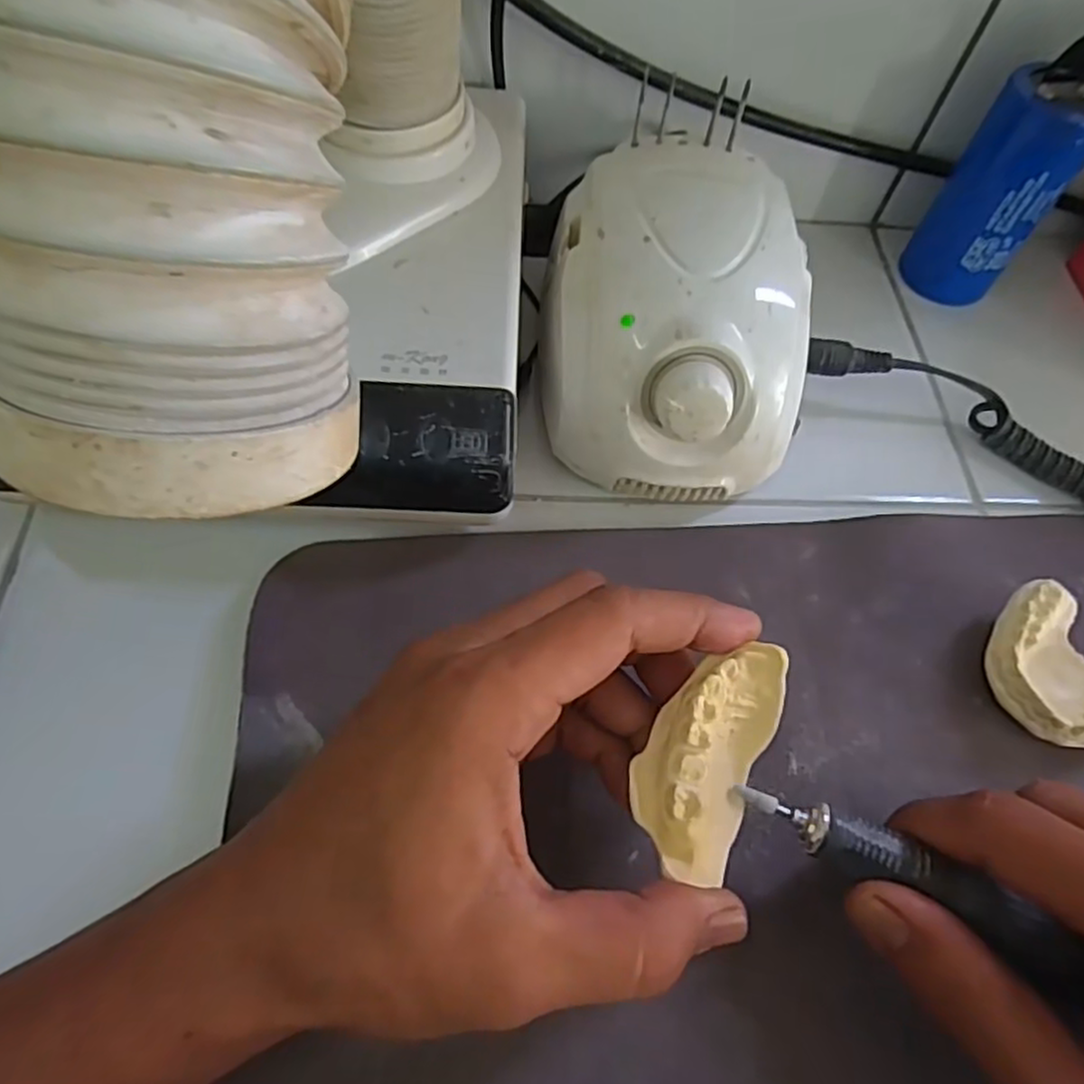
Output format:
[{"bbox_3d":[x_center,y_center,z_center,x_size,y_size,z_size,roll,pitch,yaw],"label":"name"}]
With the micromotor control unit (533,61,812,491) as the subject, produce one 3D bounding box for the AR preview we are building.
[{"bbox_3d":[0.056,-0.095,0.311,0.104,0.084,0.140,6,59,-1],"label":"micromotor control unit"}]

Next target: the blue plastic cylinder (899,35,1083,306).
[{"bbox_3d":[0.226,-0.171,0.349,0.045,0.120,0.037,3,59,-3],"label":"blue plastic cylinder"}]

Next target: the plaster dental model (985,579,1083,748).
[{"bbox_3d":[0.192,0.049,0.271,0.045,0.027,0.058,-23,64,-17],"label":"plaster dental model"}]

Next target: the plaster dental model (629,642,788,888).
[{"bbox_3d":[0.050,0.063,0.213,0.032,0.023,0.066,23,75,-18],"label":"plaster dental model"}]

